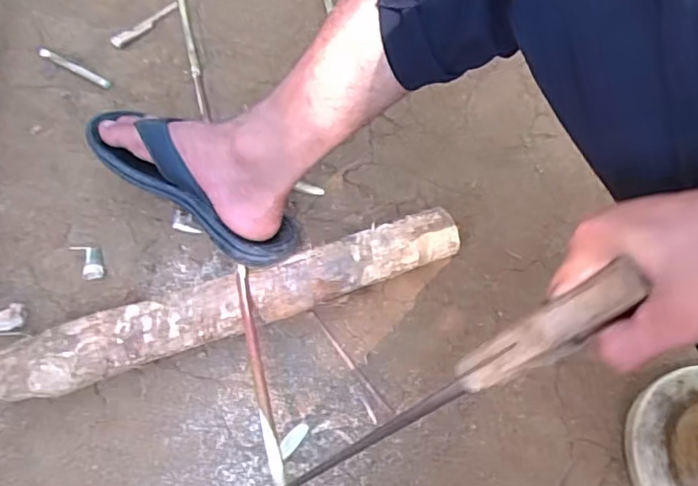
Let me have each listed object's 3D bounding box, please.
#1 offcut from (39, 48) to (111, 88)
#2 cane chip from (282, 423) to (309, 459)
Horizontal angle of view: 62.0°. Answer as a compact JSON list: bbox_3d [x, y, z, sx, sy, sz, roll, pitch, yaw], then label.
[{"bbox_3d":[-0.375,-0.240,0.791,0.113,0.012,0.012,26,67,11],"label":"offcut"},{"bbox_3d":[-0.056,0.200,0.590,0.014,0.004,0.039,38,62,8],"label":"cane chip"}]

